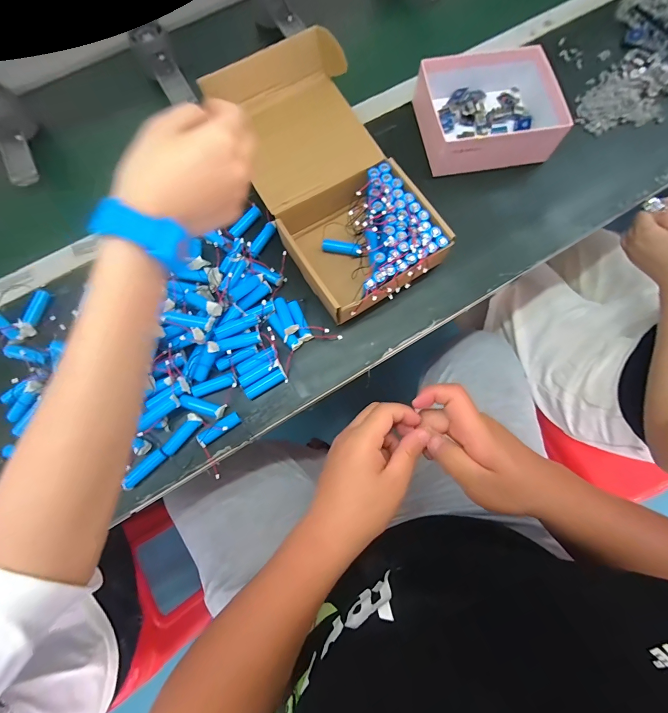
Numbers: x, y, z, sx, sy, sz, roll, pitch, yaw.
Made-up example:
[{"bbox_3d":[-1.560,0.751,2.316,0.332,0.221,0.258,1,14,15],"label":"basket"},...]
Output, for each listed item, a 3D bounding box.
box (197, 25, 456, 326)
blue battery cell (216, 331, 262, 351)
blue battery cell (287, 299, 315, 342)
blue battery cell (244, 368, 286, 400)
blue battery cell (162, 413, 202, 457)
[{"bbox_3d":[-0.002,-0.207,0.409,0.167,0.089,0.297,-29,78,-8],"label":"box"},{"bbox_3d":[-0.108,-0.018,0.395,0.047,0.011,0.014,-17,77,-23],"label":"blue battery cell"},{"bbox_3d":[-0.042,-0.044,0.422,0.015,0.018,0.054,-23,77,-7],"label":"blue battery cell"},{"bbox_3d":[-0.079,0.032,0.402,0.049,0.017,0.015,-29,78,-8],"label":"blue battery cell"},{"bbox_3d":[-0.169,0.087,0.387,0.014,0.016,0.050,38,78,8],"label":"blue battery cell"}]

